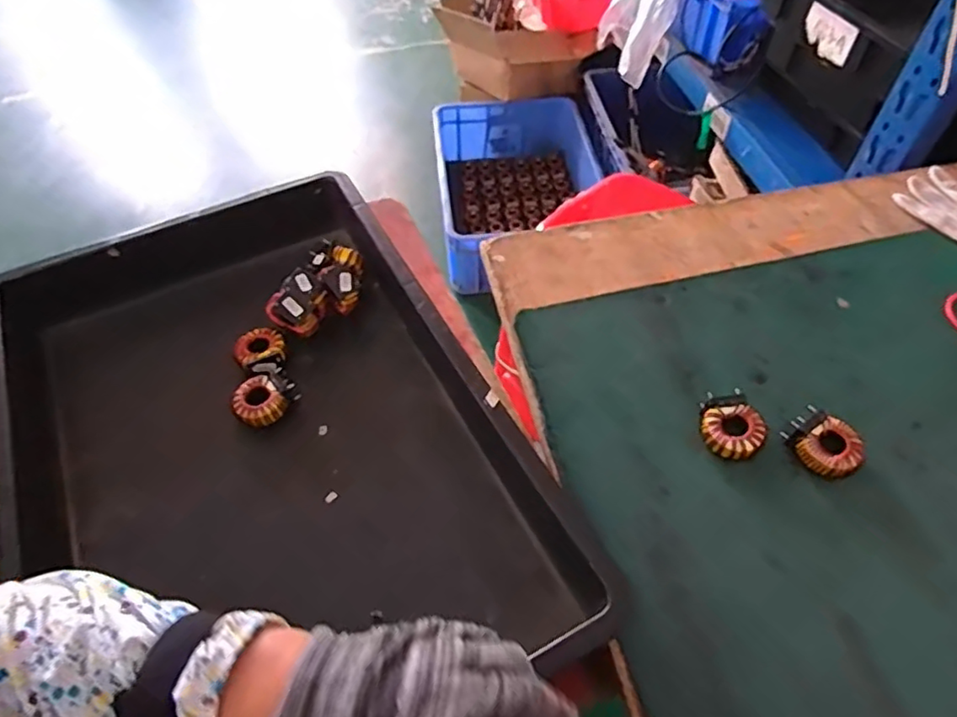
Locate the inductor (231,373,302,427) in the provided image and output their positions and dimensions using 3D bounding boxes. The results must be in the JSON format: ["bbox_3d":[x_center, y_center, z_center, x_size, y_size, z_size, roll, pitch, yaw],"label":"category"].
[{"bbox_3d":[-0.200,0.036,0.570,0.057,0.021,0.048,-35,59,-23],"label":"inductor"}]

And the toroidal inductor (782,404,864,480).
[{"bbox_3d":[0.282,0.070,0.497,0.046,0.018,0.055,-29,58,-20],"label":"toroidal inductor"}]

